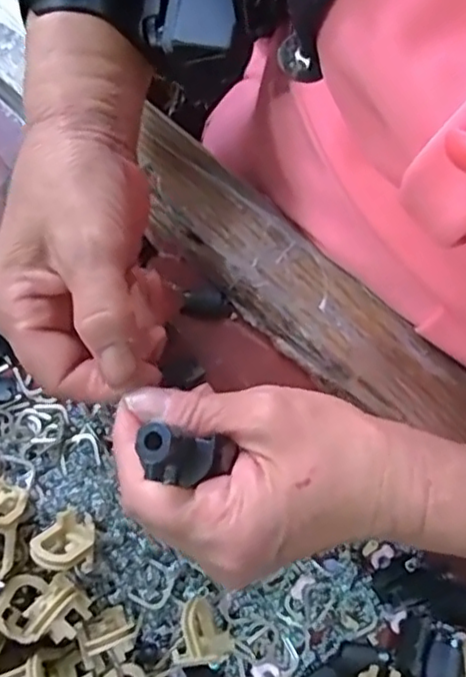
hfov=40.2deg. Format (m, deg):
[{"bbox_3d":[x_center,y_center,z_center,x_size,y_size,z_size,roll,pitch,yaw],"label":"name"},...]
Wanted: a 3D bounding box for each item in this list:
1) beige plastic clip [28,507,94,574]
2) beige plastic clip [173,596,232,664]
[{"bbox_3d":[-0.069,0.083,0.263,0.023,0.022,0.022,0,76,0],"label":"beige plastic clip"},{"bbox_3d":[-0.012,0.119,0.262,0.022,0.020,0.024,-1,76,0],"label":"beige plastic clip"}]

